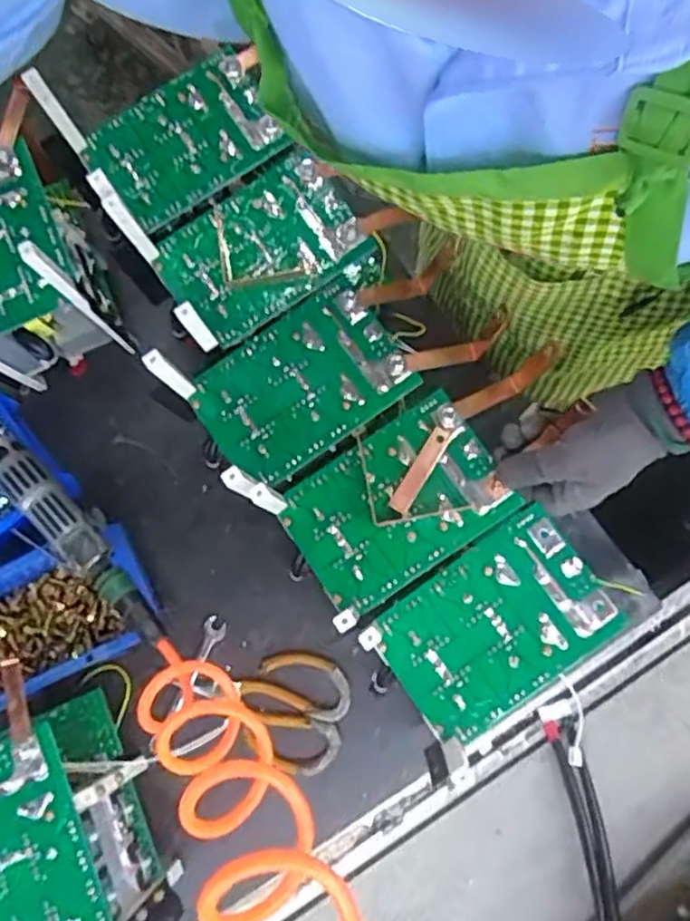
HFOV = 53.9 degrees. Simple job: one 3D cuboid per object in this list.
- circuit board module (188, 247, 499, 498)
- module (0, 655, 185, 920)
[{"bbox_3d":[-0.007,-0.082,0.552,0.240,0.033,0.113,-33,80,-2],"label":"circuit board module"},{"bbox_3d":[-0.243,0.296,0.542,0.129,0.166,0.228,-25,80,-2],"label":"module"}]

